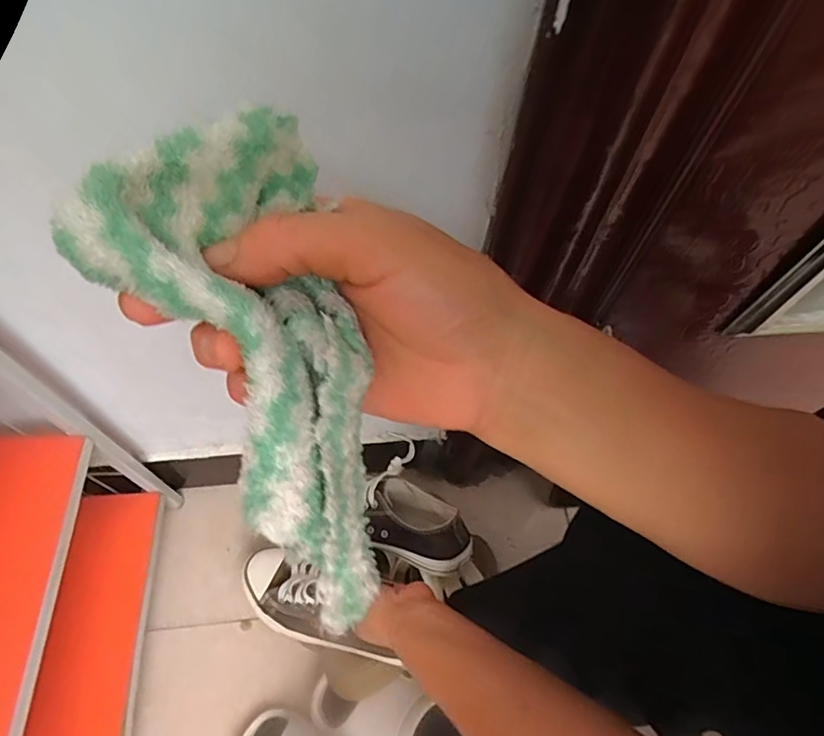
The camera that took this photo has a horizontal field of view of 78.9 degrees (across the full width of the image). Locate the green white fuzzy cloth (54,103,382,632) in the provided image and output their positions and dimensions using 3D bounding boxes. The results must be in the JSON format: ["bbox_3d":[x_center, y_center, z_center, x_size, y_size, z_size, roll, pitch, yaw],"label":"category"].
[{"bbox_3d":[-0.041,0.002,0.146,0.065,0.033,0.144,-21,90,-15],"label":"green white fuzzy cloth"}]

